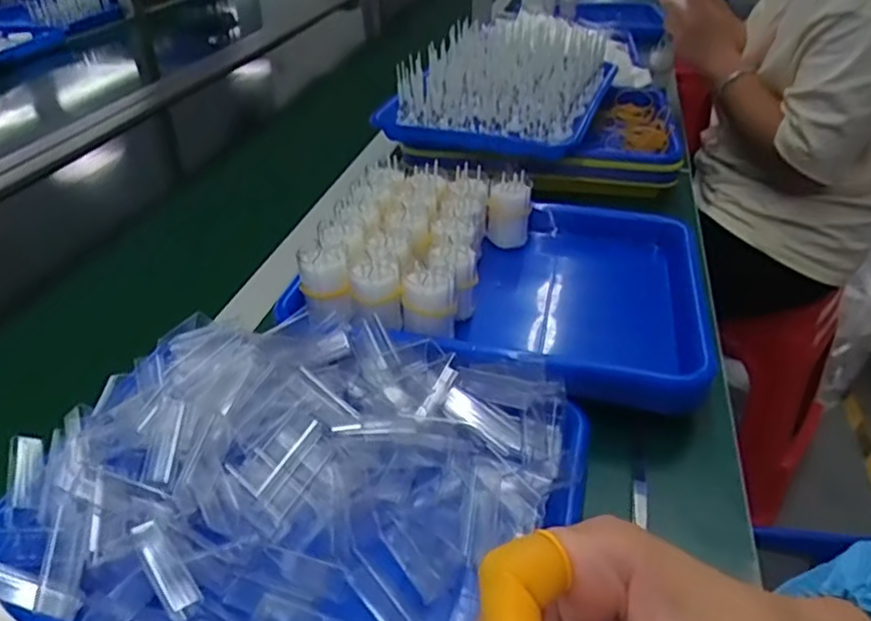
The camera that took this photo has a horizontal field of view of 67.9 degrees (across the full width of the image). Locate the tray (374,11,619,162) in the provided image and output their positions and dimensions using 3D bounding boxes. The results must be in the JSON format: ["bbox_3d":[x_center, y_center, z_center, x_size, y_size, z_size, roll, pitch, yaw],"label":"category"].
[{"bbox_3d":[0.115,-0.317,0.874,0.227,0.091,0.353,14,38,20],"label":"tray"}]

